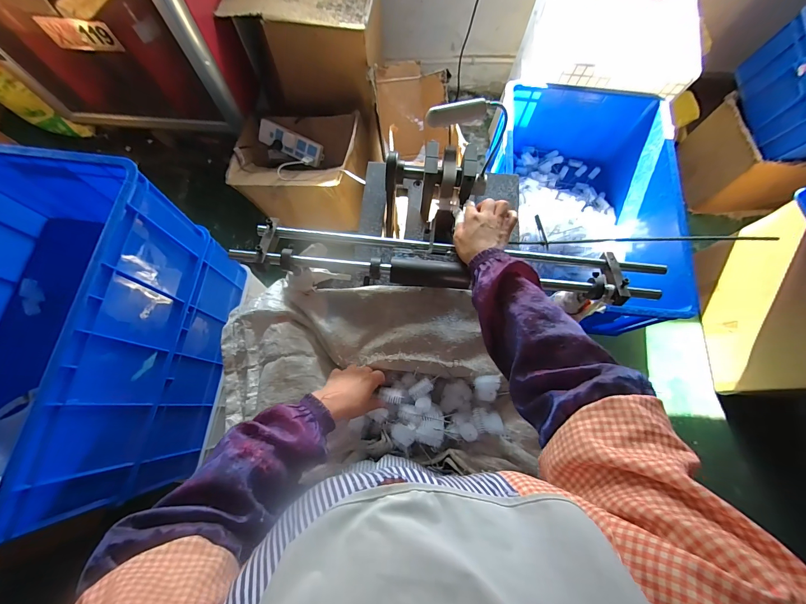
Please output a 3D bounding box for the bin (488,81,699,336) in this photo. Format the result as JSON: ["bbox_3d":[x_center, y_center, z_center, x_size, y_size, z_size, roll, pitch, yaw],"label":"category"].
[{"bbox_3d":[0.438,-0.230,0.866,0.399,0.230,0.603,3,73,1],"label":"bin"}]

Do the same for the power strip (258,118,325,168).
[{"bbox_3d":[-0.399,-0.564,1.204,0.238,0.080,0.031,26,31,2],"label":"power strip"}]

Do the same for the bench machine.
[{"bbox_3d":[0.080,-0.148,0.598,0.596,0.149,0.284,6,73,2],"label":"bench machine"}]

